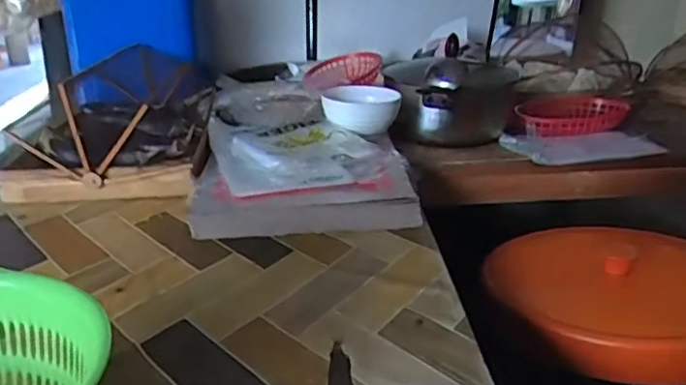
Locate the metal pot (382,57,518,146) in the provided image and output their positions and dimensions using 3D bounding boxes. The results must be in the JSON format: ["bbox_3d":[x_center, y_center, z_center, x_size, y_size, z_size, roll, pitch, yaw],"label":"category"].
[{"bbox_3d":[0.177,-0.163,1.046,0.191,0.133,0.177,1,21,0],"label":"metal pot"}]

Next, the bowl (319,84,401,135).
[{"bbox_3d":[0.030,-0.137,0.998,0.120,0.054,0.120,1,21,1],"label":"bowl"}]

